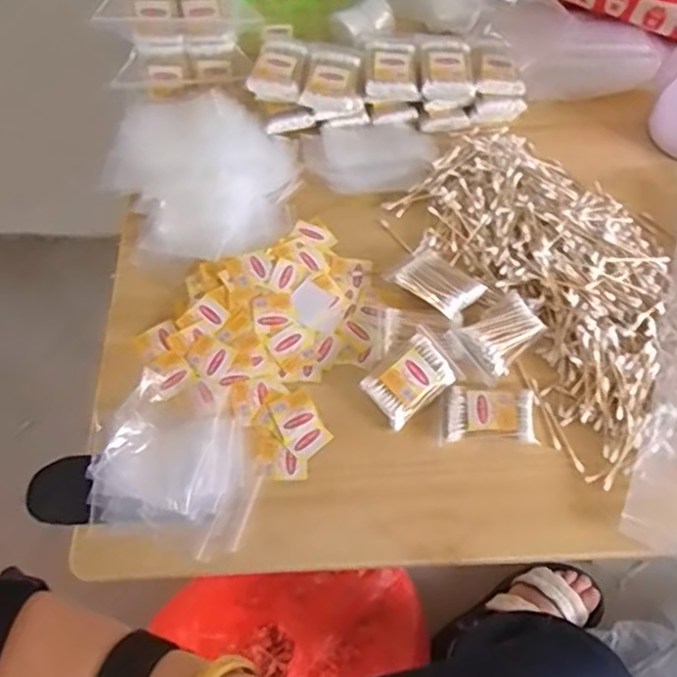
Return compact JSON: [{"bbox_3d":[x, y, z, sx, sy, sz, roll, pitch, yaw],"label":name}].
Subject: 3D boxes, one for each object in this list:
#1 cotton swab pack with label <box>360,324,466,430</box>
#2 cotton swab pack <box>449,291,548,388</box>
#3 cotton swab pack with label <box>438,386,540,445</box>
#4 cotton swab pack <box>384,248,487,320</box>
[{"bbox_3d":[0.066,0.034,0.634,0.082,0.022,0.057,-35,67,-14],"label":"cotton swab pack with label"},{"bbox_3d":[0.156,-0.002,0.654,0.079,0.012,0.060,-34,86,-16],"label":"cotton swab pack"},{"bbox_3d":[0.132,0.067,0.616,0.083,0.014,0.053,0,63,2],"label":"cotton swab pack with label"},{"bbox_3d":[0.099,-0.056,0.686,0.060,0.016,0.082,-36,54,-25],"label":"cotton swab pack"}]

